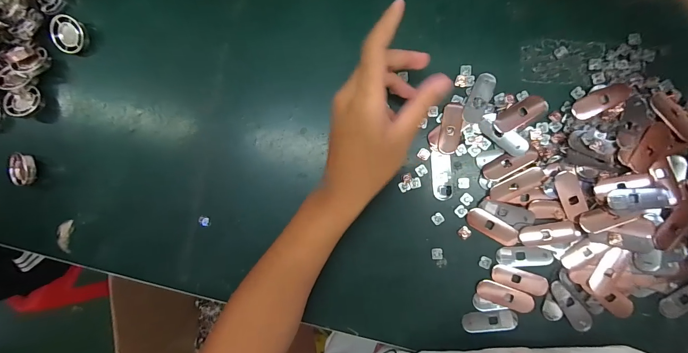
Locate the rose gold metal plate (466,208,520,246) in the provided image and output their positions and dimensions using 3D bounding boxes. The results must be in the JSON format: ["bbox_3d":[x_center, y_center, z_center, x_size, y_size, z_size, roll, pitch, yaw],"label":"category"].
[{"bbox_3d":[0.140,0.048,0.292,0.050,0.004,0.018,33,93,7],"label":"rose gold metal plate"}]

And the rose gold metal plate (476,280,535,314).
[{"bbox_3d":[0.151,0.112,0.289,0.050,0.004,0.019,19,91,8],"label":"rose gold metal plate"}]

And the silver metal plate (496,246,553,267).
[{"bbox_3d":[0.169,0.075,0.290,0.047,0.004,0.020,-6,90,11],"label":"silver metal plate"}]

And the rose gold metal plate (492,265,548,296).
[{"bbox_3d":[0.165,0.096,0.287,0.050,0.004,0.018,19,91,8],"label":"rose gold metal plate"}]

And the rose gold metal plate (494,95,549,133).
[{"bbox_3d":[0.164,-0.058,0.287,0.049,0.005,0.020,-32,85,6],"label":"rose gold metal plate"}]

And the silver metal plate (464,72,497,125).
[{"bbox_3d":[0.128,-0.073,0.292,0.019,0.004,0.047,21,93,8],"label":"silver metal plate"}]

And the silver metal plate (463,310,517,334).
[{"bbox_3d":[0.138,0.137,0.293,0.049,0.004,0.018,-8,75,7],"label":"silver metal plate"}]

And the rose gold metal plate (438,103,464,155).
[{"bbox_3d":[0.103,-0.046,0.296,0.019,0.004,0.048,9,90,8],"label":"rose gold metal plate"}]

